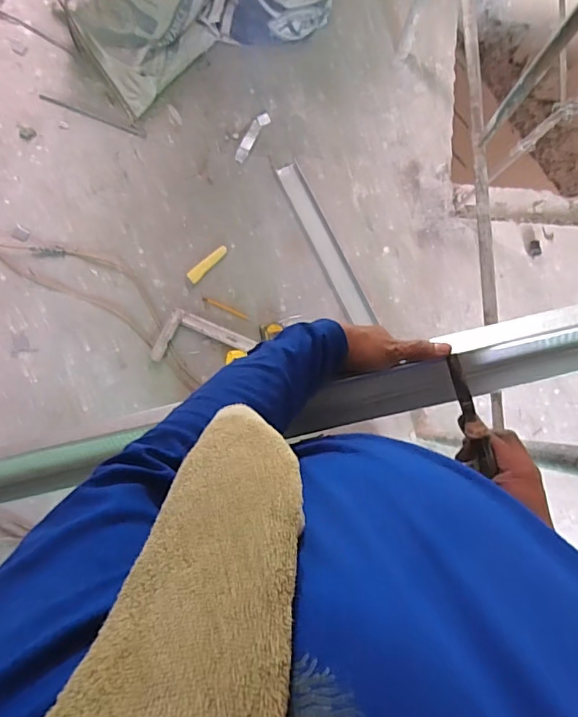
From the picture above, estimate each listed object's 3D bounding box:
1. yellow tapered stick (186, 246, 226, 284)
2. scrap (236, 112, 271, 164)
[{"bbox_3d":[-0.226,-0.265,1.332,0.033,0.012,0.133,44,83,3],"label":"yellow tapered stick"},{"bbox_3d":[-0.110,-0.651,1.406,0.042,0.012,0.172,31,82,1],"label":"scrap"}]

